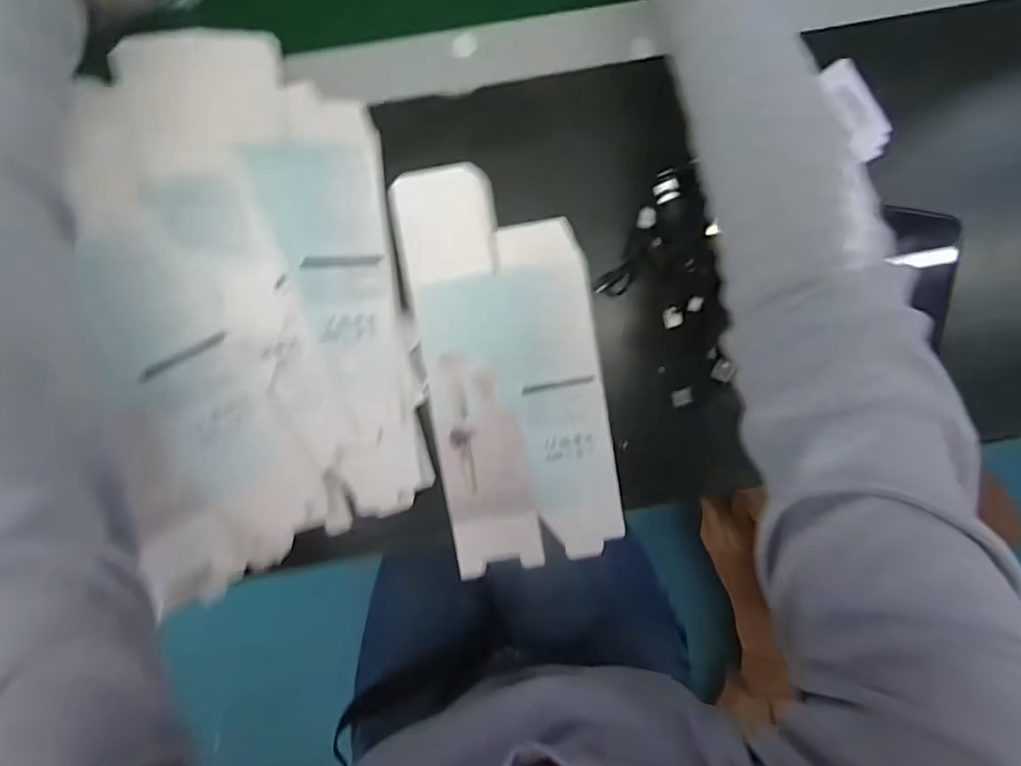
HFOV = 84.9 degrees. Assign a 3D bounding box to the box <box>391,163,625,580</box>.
[{"bbox_3d":[0.002,-0.011,0.375,0.115,0.008,0.263,-10,94,0],"label":"box"}]

